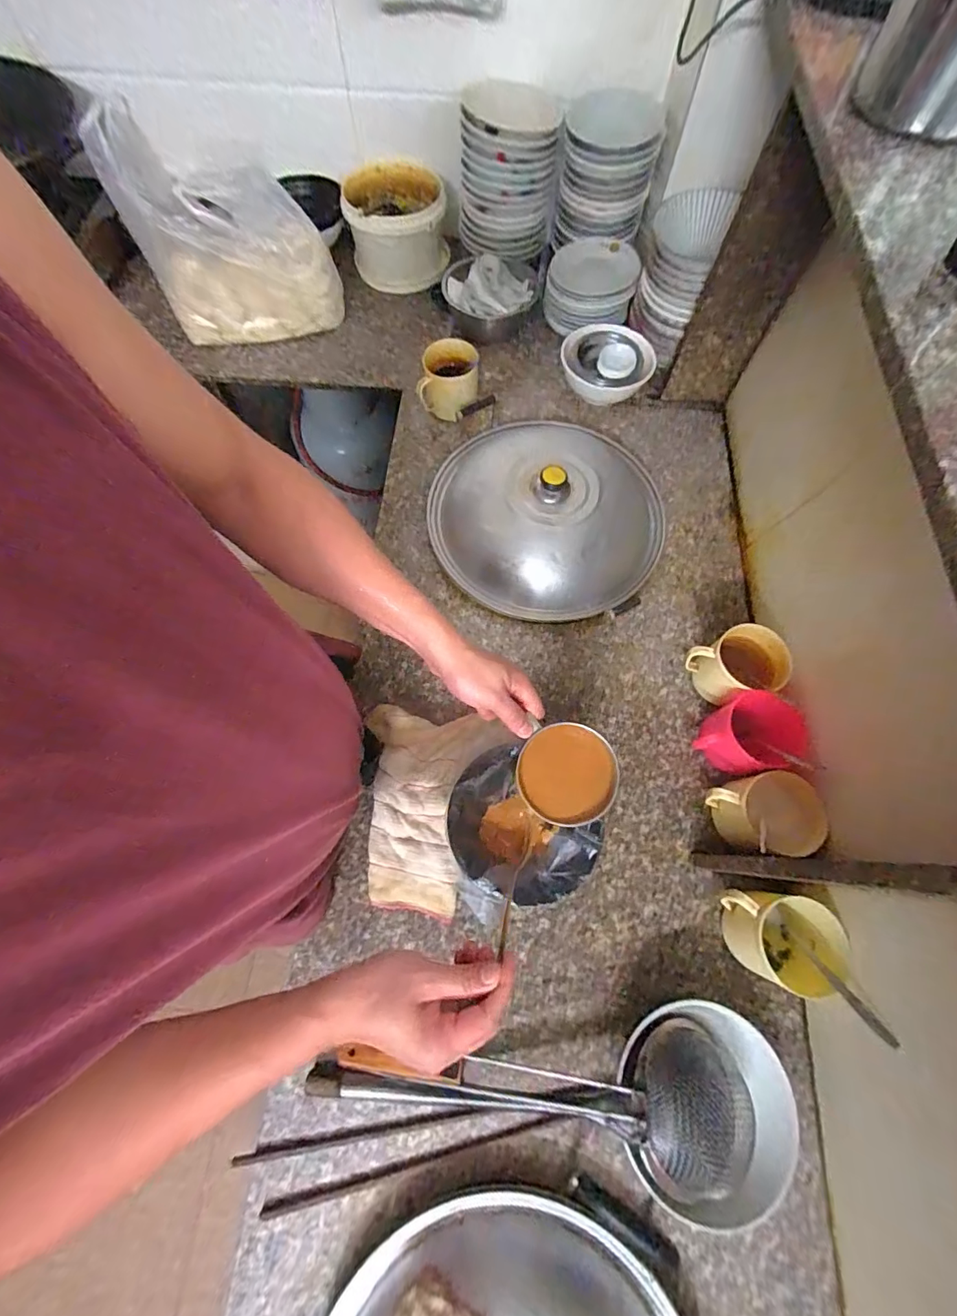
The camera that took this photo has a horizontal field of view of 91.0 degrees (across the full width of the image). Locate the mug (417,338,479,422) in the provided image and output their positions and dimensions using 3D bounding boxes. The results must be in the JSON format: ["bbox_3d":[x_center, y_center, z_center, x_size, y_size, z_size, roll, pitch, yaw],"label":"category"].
[{"bbox_3d":[-0.053,-0.500,0.869,0.102,0.109,0.113,5,69,1],"label":"mug"}]

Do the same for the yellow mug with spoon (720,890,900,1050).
[{"bbox_3d":[0.350,0.328,0.536,0.131,0.137,0.104,12,69,4],"label":"yellow mug with spoon"}]

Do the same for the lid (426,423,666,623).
[{"bbox_3d":[0.116,-0.252,0.774,0.376,0.103,0.382,0,69,-1],"label":"lid"}]

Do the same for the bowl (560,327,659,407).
[{"bbox_3d":[0.244,-0.543,0.902,0.162,0.083,0.162,0,69,-1],"label":"bowl"}]

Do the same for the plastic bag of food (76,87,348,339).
[{"bbox_3d":[-0.446,-0.789,0.871,0.306,0.320,0.221,-13,70,-6],"label":"plastic bag of food"}]

